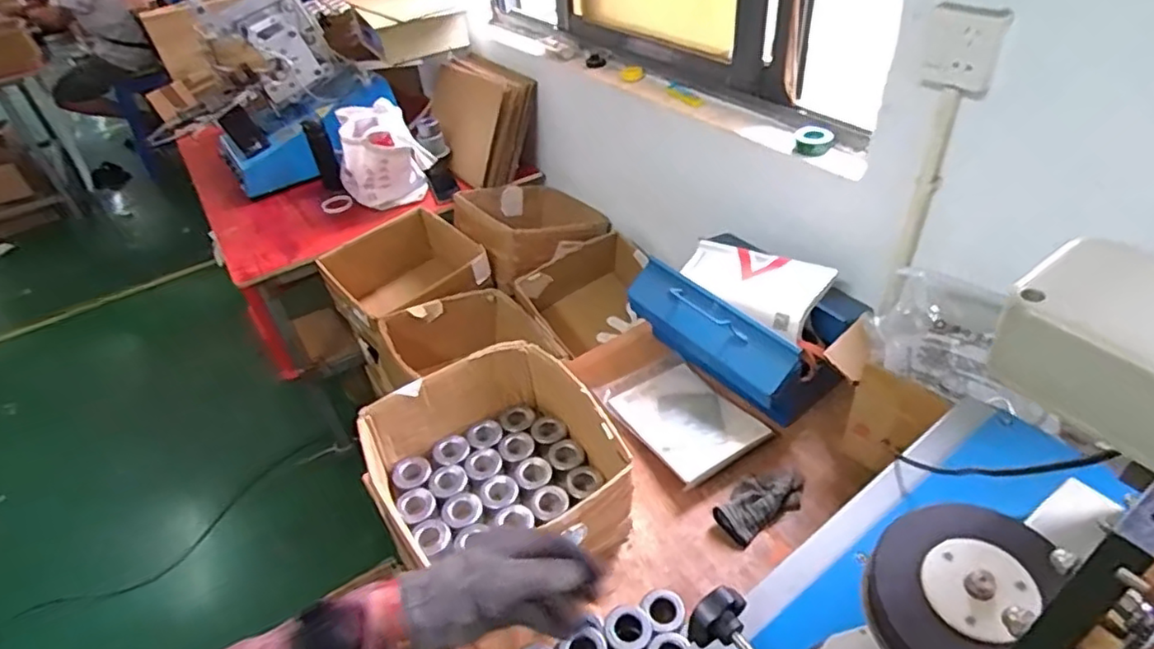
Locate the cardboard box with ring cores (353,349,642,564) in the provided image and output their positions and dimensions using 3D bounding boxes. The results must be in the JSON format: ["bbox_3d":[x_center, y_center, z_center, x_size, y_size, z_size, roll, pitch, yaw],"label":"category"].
[{"bbox_3d":[-0.117,0.227,0.974,0.326,0.176,0.341,-22,43,-19],"label":"cardboard box with ring cores"}]

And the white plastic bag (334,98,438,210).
[{"bbox_3d":[-0.542,-0.468,1.755,0.256,0.238,0.159,-12,40,-7],"label":"white plastic bag"}]

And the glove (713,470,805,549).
[{"bbox_3d":[0.286,0.274,0.987,0.154,0.033,0.085,-30,46,-26],"label":"glove"}]

